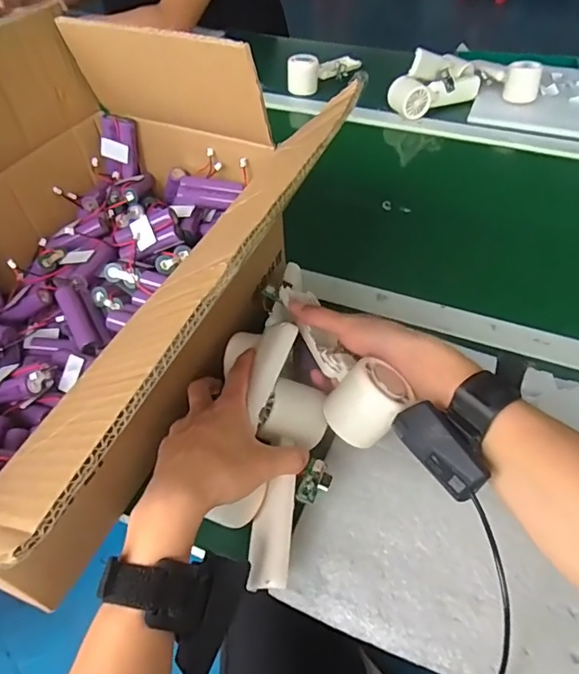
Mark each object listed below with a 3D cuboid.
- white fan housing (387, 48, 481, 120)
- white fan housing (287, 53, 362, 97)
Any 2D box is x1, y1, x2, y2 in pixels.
[{"bbox_3d":[0.261,-0.444,0.878,0.176,0.091,0.071,-23,52,-18],"label":"white fan housing"},{"bbox_3d":[0.070,-0.510,0.966,0.167,0.070,0.047,-28,53,-21],"label":"white fan housing"}]

